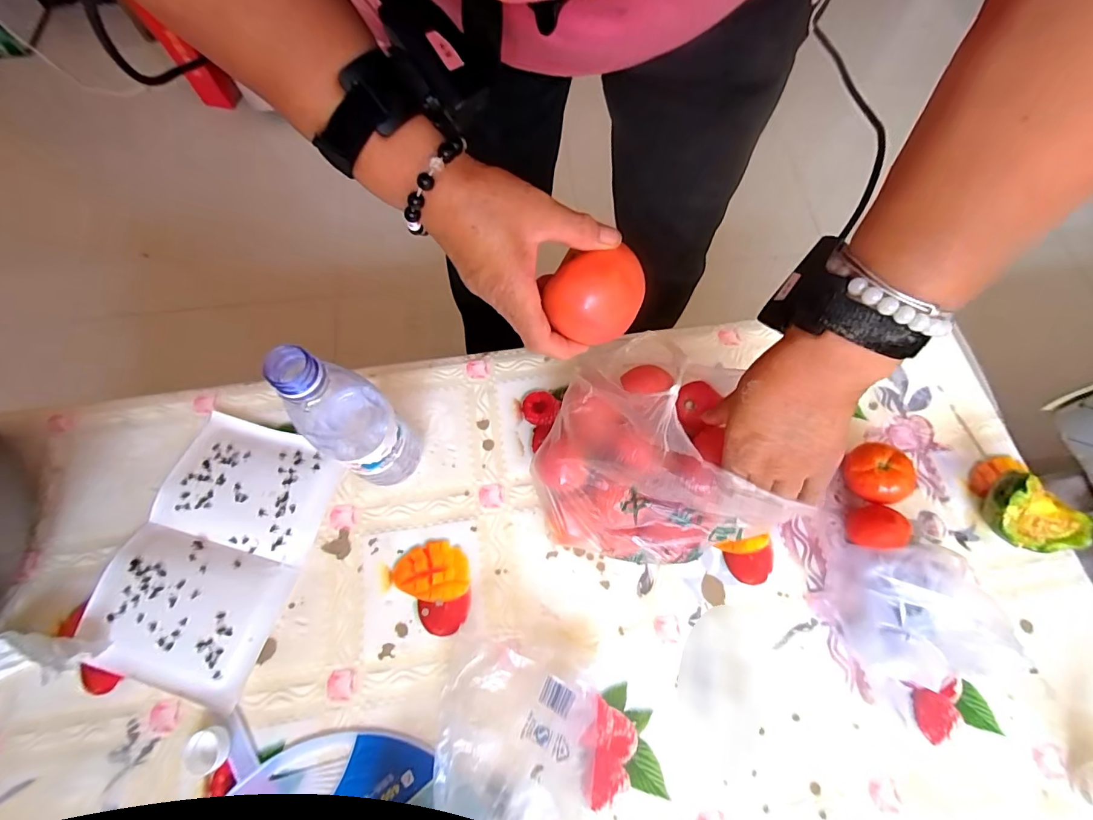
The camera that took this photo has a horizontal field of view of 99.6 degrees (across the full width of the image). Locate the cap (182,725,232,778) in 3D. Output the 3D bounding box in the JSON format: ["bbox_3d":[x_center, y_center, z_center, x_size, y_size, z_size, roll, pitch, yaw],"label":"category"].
[{"bbox_3d":[-0.280,0.280,0.380,0.036,0.013,0.032,-29,72,-11],"label":"cap"}]

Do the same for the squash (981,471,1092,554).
[{"bbox_3d":[0.461,0.098,0.442,0.068,0.061,0.072,-4,69,-2],"label":"squash"}]

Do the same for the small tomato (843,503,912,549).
[{"bbox_3d":[0.317,0.113,0.444,0.046,0.046,0.041,-4,69,-2],"label":"small tomato"}]

